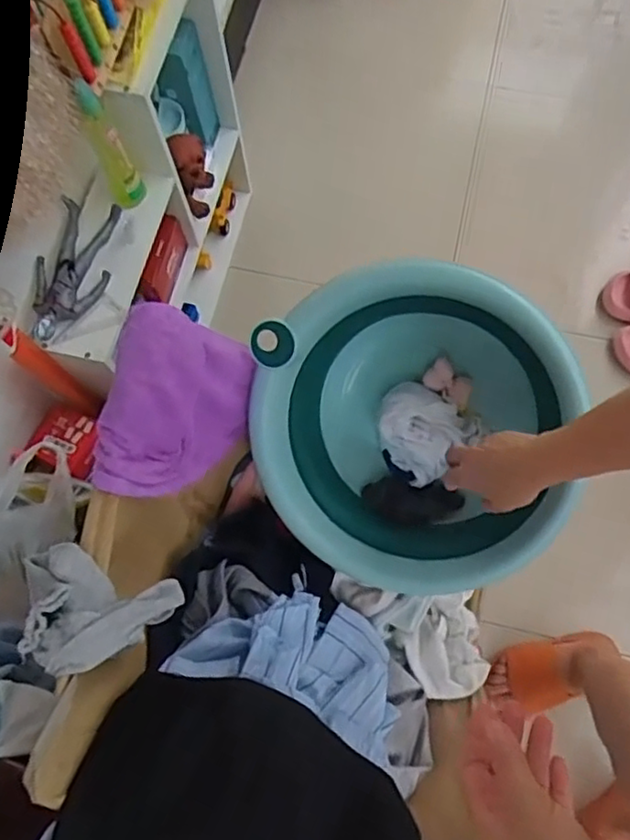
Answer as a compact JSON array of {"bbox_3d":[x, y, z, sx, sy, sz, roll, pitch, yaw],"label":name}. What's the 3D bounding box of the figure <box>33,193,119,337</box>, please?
[{"bbox_3d":[-0.347,-0.212,0.911,0.102,0.045,0.220,0,73,2],"label":"figure"}]

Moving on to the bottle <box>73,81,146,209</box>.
[{"bbox_3d":[-0.278,-0.369,0.863,0.044,0.178,0.053,-22,73,-5],"label":"bottle"}]

